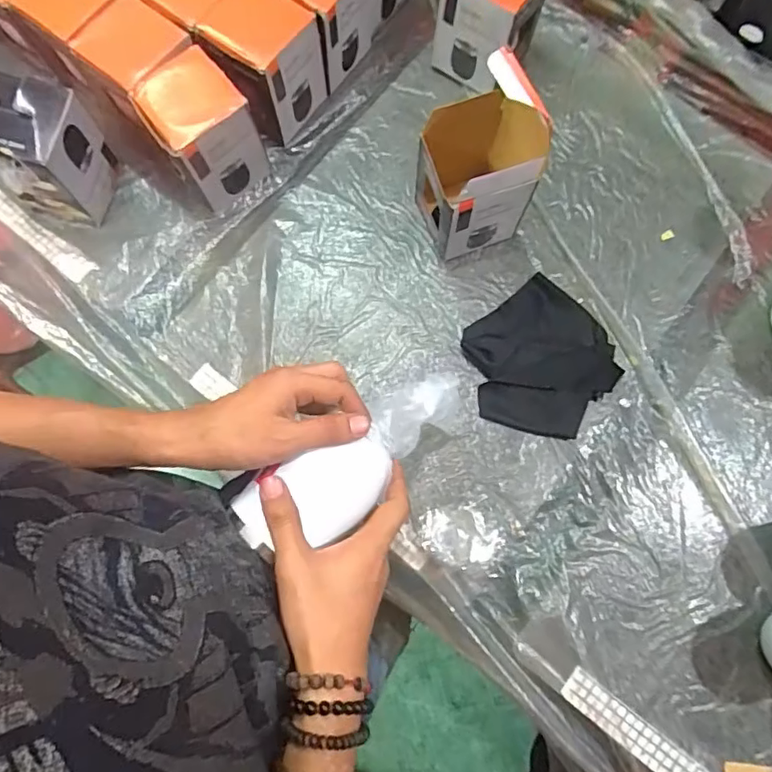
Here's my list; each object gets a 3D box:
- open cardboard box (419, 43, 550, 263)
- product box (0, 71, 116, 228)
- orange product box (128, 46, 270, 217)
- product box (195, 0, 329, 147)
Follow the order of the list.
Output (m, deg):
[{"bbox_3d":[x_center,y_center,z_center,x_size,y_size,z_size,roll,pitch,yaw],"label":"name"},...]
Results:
[{"bbox_3d":[0.089,-0.218,0.559,0.089,0.200,0.092,-20,79,-5],"label":"open cardboard box"},{"bbox_3d":[-0.365,-0.251,0.605,0.103,0.126,0.091,11,78,2],"label":"product box"},{"bbox_3d":[-0.202,-0.276,0.611,0.095,0.122,0.104,-37,81,-8],"label":"orange product box"},{"bbox_3d":[-0.139,-0.358,0.634,0.099,0.125,0.106,36,80,7],"label":"product box"}]

